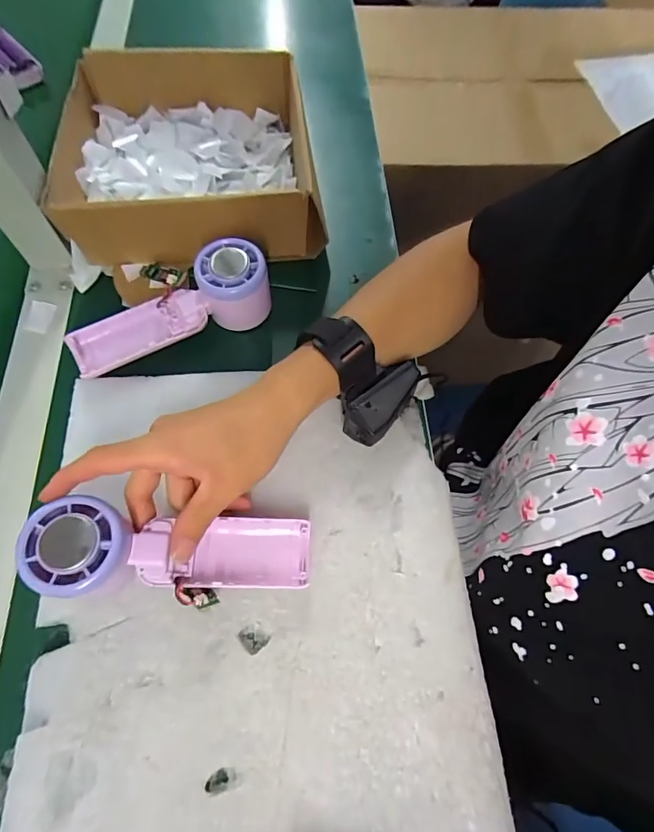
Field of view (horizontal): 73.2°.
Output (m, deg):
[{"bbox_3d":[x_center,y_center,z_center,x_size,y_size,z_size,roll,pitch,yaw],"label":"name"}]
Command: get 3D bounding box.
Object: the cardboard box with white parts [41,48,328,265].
[{"bbox_3d":[-0.128,-0.247,0.425,0.221,0.077,0.213,-6,64,-5],"label":"cardboard box with white parts"}]

